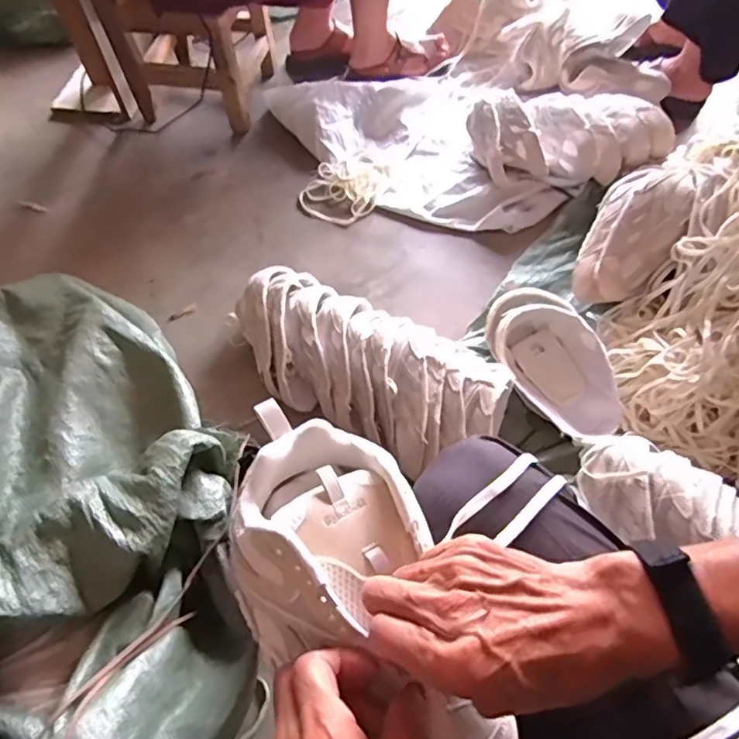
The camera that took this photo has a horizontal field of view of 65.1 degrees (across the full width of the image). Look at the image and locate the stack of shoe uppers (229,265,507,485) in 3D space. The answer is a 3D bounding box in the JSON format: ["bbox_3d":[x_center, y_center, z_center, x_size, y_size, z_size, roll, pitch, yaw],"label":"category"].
[{"bbox_3d":[-0.015,-0.011,0.911,0.474,0.121,0.206,31,65,19],"label":"stack of shoe uppers"}]

